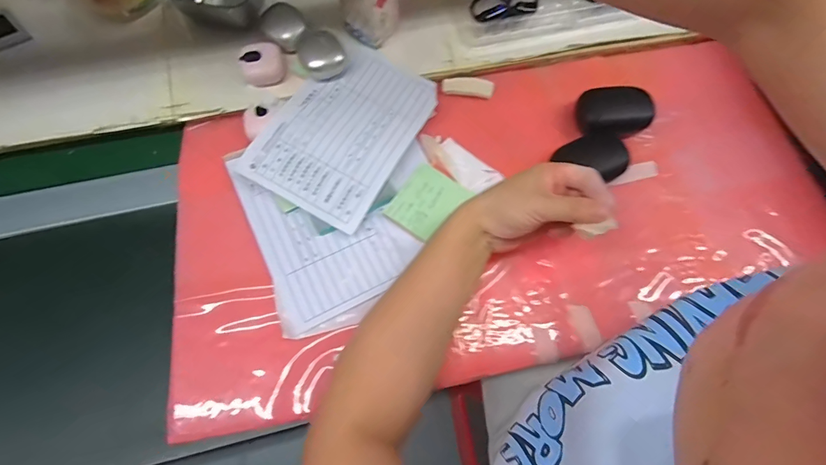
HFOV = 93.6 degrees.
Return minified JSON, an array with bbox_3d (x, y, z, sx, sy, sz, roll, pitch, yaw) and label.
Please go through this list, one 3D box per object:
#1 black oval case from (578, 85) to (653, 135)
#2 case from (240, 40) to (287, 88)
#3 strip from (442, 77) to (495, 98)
[{"bbox_3d":[0.234,-0.138,0.456,0.082,0.029,0.059,-5,71,-4],"label":"black oval case"},{"bbox_3d":[-0.175,-0.199,0.450,0.049,0.023,0.051,-20,72,-9],"label":"case"},{"bbox_3d":[0.067,-0.178,0.474,0.062,0.005,0.024,7,70,1],"label":"strip"}]

